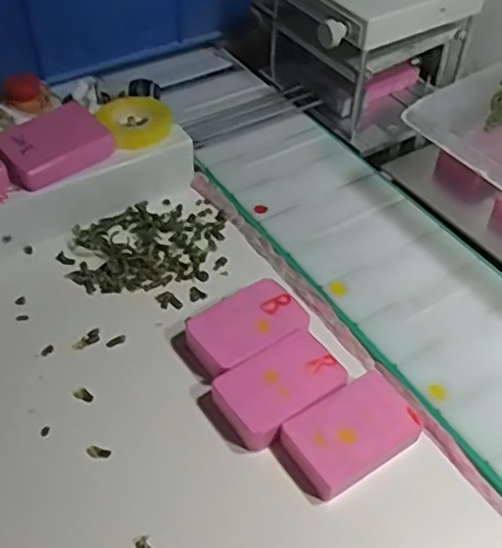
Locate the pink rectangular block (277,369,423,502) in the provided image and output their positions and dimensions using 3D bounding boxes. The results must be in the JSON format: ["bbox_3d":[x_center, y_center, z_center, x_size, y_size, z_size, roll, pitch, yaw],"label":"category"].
[{"bbox_3d":[0.056,0.087,0.370,0.071,0.013,0.046,-28,52,-23],"label":"pink rectangular block"}]

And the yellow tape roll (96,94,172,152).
[{"bbox_3d":[-0.091,-0.120,0.511,0.054,0.016,0.062,-23,51,-20],"label":"yellow tape roll"}]

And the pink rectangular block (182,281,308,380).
[{"bbox_3d":[-0.003,0.035,0.420,0.073,0.021,0.051,-27,52,-22],"label":"pink rectangular block"}]

